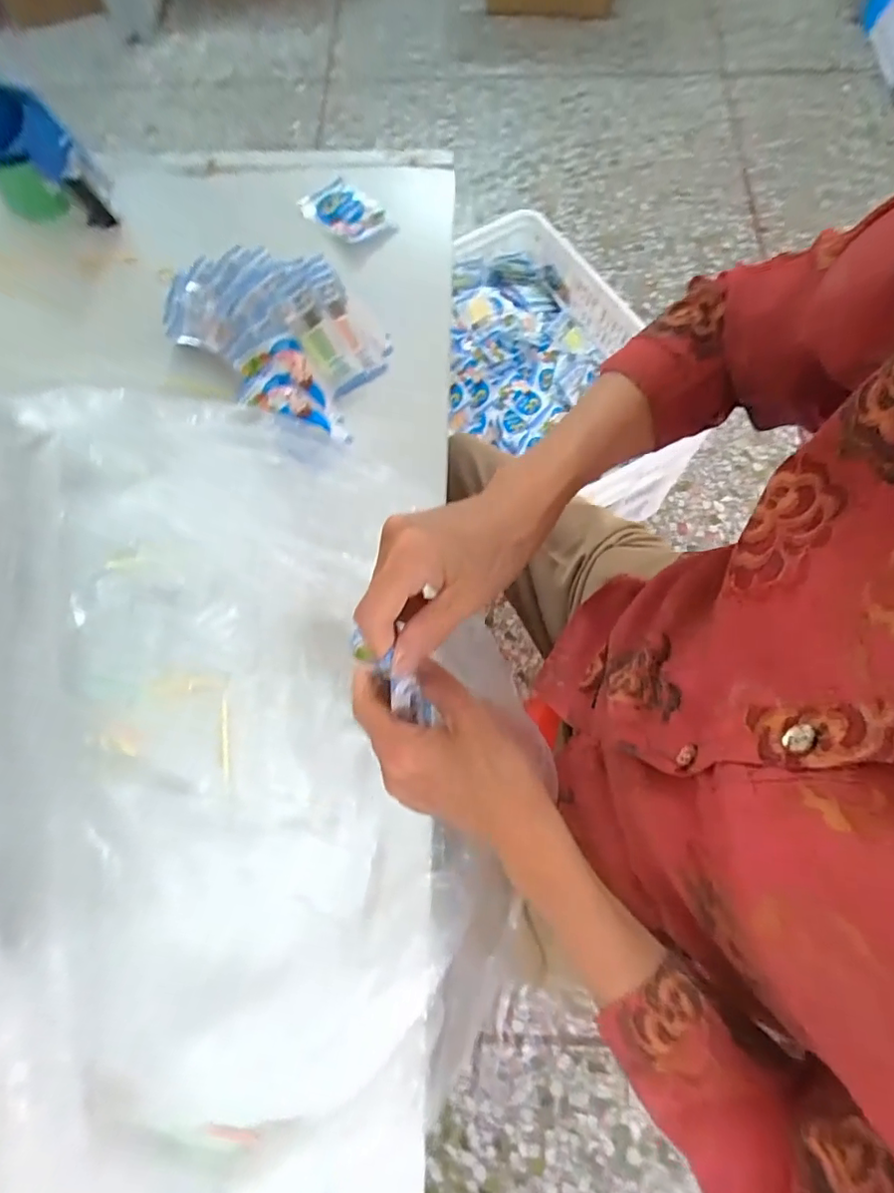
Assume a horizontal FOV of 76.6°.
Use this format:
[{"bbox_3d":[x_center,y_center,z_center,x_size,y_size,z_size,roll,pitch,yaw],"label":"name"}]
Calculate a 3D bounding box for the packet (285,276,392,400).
[{"bbox_3d":[-0.102,-0.251,0.543,0.079,0.014,0.102,-34,97,-19],"label":"packet"}]

